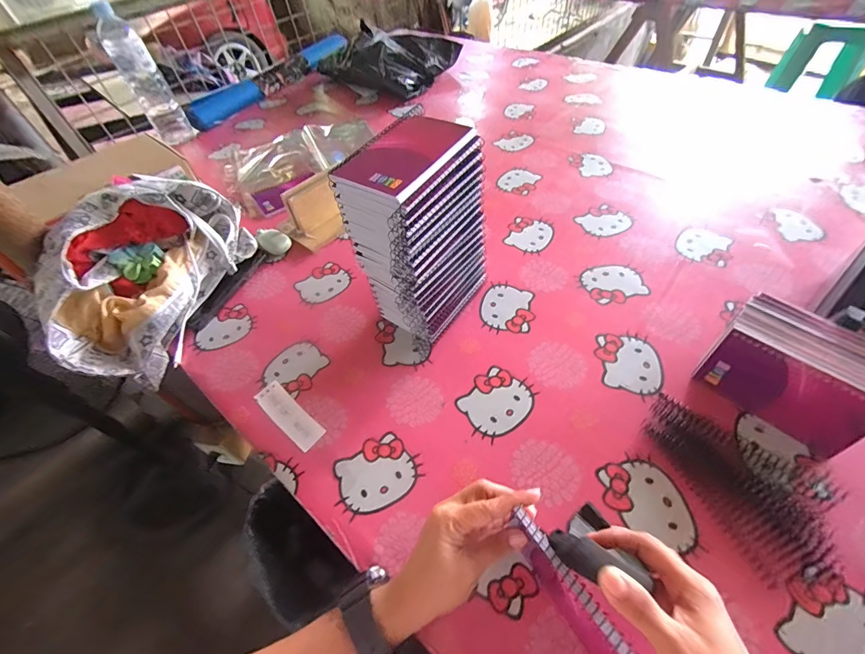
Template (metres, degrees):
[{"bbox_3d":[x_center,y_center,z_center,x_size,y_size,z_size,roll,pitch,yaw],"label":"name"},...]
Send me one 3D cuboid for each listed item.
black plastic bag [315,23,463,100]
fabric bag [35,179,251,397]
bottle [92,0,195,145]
[{"bbox_3d":[-0.112,-0.727,1.040,0.294,0.096,0.251,33,61,27],"label":"black plastic bag"},{"bbox_3d":[-0.396,-0.080,0.526,0.144,0.146,0.281,10,53,13],"label":"fabric bag"},{"bbox_3d":[-0.650,-0.557,0.867,0.080,0.249,0.091,-31,55,-18],"label":"bottle"}]

